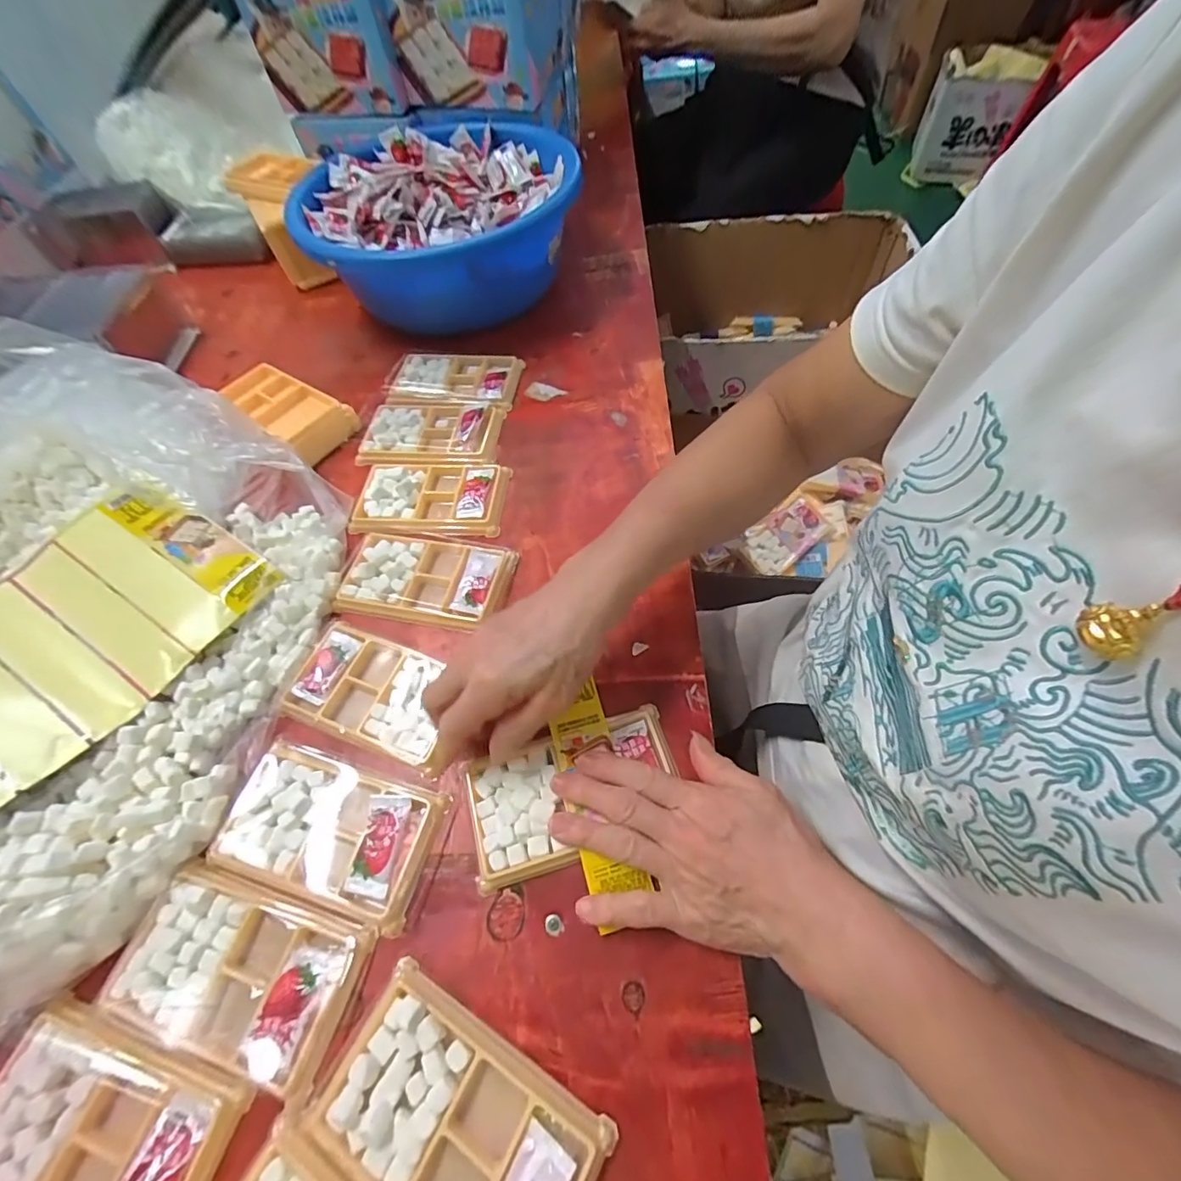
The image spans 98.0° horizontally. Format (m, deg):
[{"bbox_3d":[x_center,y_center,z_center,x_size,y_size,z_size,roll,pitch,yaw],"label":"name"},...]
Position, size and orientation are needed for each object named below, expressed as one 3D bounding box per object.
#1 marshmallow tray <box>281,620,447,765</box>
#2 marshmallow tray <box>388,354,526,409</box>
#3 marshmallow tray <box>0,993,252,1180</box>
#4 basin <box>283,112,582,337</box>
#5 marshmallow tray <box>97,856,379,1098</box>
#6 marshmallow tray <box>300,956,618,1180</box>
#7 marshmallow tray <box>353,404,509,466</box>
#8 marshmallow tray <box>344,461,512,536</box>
[{"bbox_3d":[-0.162,0.069,0.379,0.127,0.018,0.078,15,60,12],"label":"marshmallow tray"},{"bbox_3d":[-0.145,-0.230,0.558,0.134,0.018,0.076,5,58,6],"label":"marshmallow tray"},{"bbox_3d":[-0.258,0.278,0.262,0.144,0.015,0.080,11,59,10],"label":"marshmallow tray"},{"bbox_3d":[-0.174,-0.425,0.618,0.313,0.125,0.310,2,58,4],"label":"basin"},{"bbox_3d":[-0.201,0.217,0.294,0.137,0.015,0.079,13,60,11],"label":"marshmallow tray"},{"bbox_3d":[-0.067,0.264,0.252,0.137,0.012,0.080,24,62,17],"label":"marshmallow tray"},{"bbox_3d":[-0.160,-0.158,0.517,0.134,0.013,0.084,3,58,5],"label":"marshmallow tray"},{"bbox_3d":[-0.146,-0.088,0.472,0.134,0.014,0.080,2,58,4],"label":"marshmallow tray"}]

